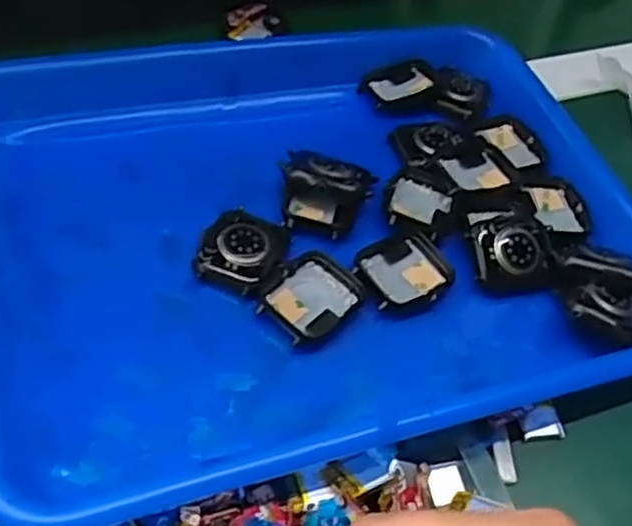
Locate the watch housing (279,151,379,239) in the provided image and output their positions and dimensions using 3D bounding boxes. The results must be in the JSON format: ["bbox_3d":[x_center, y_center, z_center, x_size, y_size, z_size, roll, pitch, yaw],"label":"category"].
[{"bbox_3d":[0.005,-0.035,0.361,0.043,0.015,0.042,5,56,2],"label":"watch housing"}]

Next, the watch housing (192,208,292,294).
[{"bbox_3d":[-0.034,-0.007,0.337,0.036,0.009,0.041,18,57,11],"label":"watch housing"}]

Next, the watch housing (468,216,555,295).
[{"bbox_3d":[0.096,-0.004,0.358,0.039,0.016,0.035,-9,56,-7],"label":"watch housing"}]

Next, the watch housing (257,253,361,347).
[{"bbox_3d":[-0.002,0.014,0.329,0.035,0.011,0.044,35,62,21],"label":"watch housing"}]

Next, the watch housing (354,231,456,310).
[{"bbox_3d":[0.042,0.003,0.347,0.045,0.011,0.036,-15,58,-35],"label":"watch housing"}]

